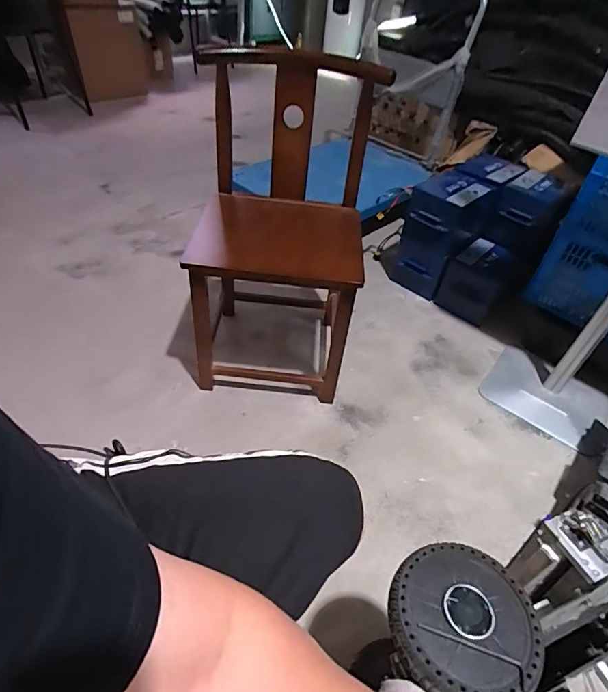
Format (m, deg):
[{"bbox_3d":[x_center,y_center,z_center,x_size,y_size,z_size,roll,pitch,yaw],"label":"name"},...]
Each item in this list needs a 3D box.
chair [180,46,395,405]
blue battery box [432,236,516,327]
[{"bbox_3d":[-0.078,-0.312,1.192,0.463,0.771,0.578,4,44,-2],"label":"chair"},{"bbox_3d":[0.653,-0.258,1.626,0.214,0.182,0.273,26,47,19],"label":"blue battery box"}]

